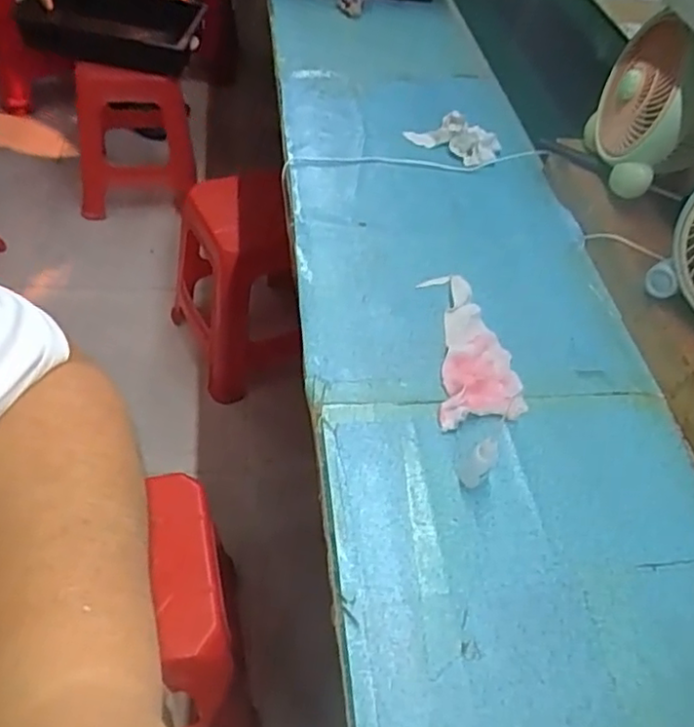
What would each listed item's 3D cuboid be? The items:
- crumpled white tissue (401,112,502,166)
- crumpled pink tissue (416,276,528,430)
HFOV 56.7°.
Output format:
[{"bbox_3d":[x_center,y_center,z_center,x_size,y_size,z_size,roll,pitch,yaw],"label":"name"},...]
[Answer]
[{"bbox_3d":[0.172,-0.369,1.048,0.160,0.052,0.060,30,52,15],"label":"crumpled white tissue"},{"bbox_3d":[0.145,-0.022,0.780,0.096,0.015,0.230,0,50,-6],"label":"crumpled pink tissue"}]

